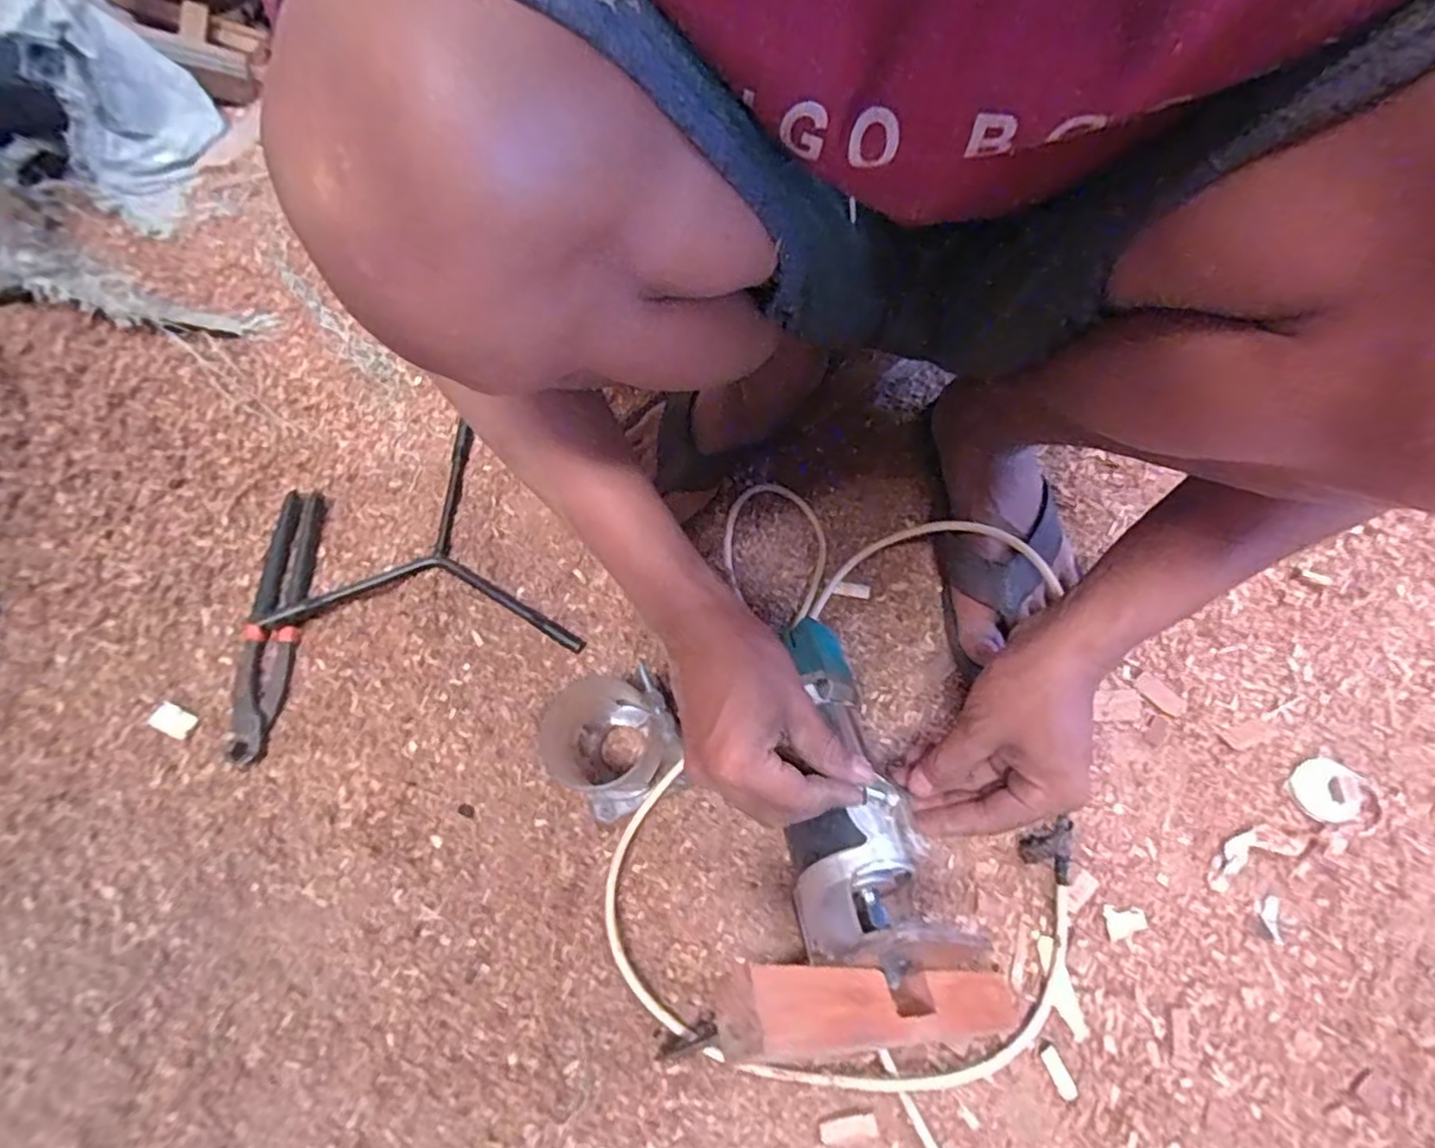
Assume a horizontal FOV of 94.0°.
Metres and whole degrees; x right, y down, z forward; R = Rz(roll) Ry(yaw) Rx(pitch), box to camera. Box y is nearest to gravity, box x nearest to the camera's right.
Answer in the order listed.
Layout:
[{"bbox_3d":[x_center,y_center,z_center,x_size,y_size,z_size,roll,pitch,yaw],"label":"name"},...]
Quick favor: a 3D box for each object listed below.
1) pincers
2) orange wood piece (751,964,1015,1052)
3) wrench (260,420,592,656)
[{"bbox_3d":[-0.353,0.034,0.533,0.041,0.016,0.219,2,70,3],"label":"pincers"},{"bbox_3d":[0.094,0.216,0.335,0.014,0.230,0.029,-7,62,46],"label":"orange wood piece"},{"bbox_3d":[-0.228,-0.044,0.561,0.243,0.024,0.202,1,70,3],"label":"wrench"}]

